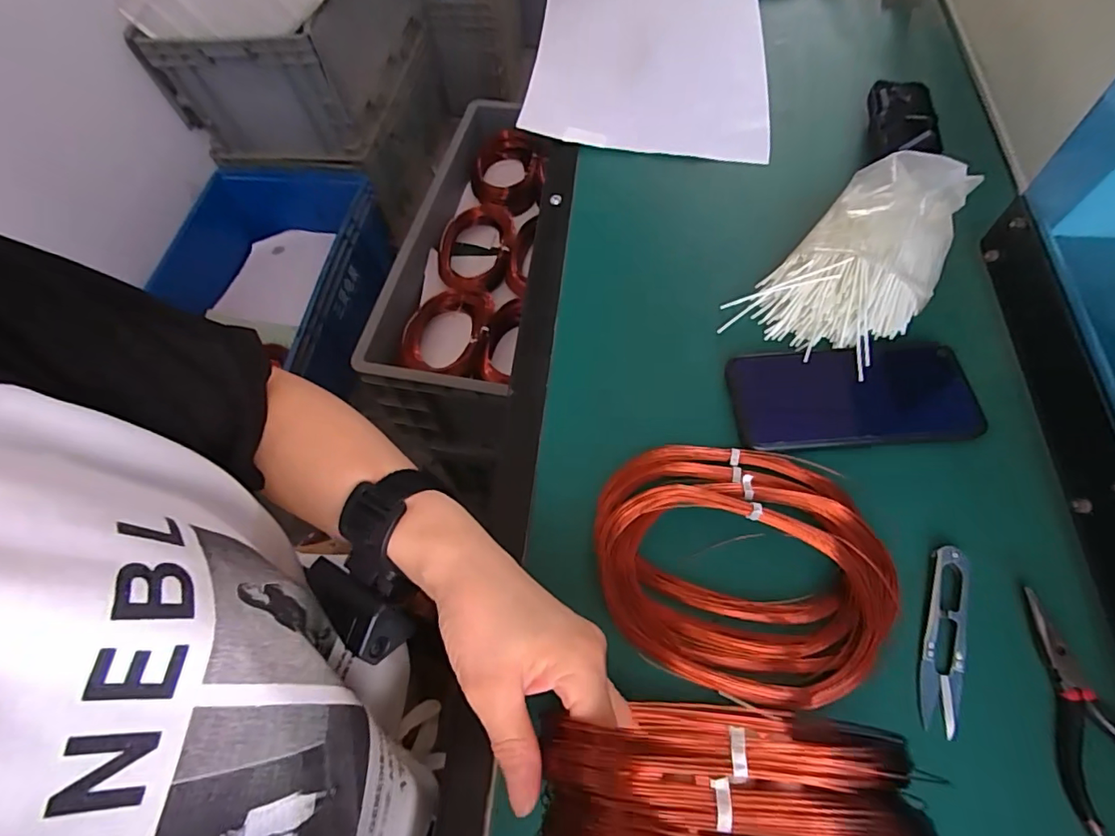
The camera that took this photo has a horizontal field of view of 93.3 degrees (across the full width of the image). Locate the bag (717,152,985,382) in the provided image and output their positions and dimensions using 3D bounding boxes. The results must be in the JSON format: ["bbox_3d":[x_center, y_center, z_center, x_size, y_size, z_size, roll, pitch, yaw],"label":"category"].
[{"bbox_3d":[0.246,-0.129,0.416,0.223,0.044,0.110,-42,68,-17],"label":"bag"}]

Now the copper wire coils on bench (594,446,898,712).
[{"bbox_3d":[0.110,0.084,0.319,0.170,0.025,0.148,9,63,8],"label":"copper wire coils on bench"}]

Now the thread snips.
[{"bbox_3d":[0.224,0.125,0.304,0.022,0.008,0.103,19,65,13],"label":"thread snips"}]

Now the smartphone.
[{"bbox_3d":[0.207,-0.016,0.372,0.163,0.008,0.075,-4,62,1],"label":"smartphone"}]

